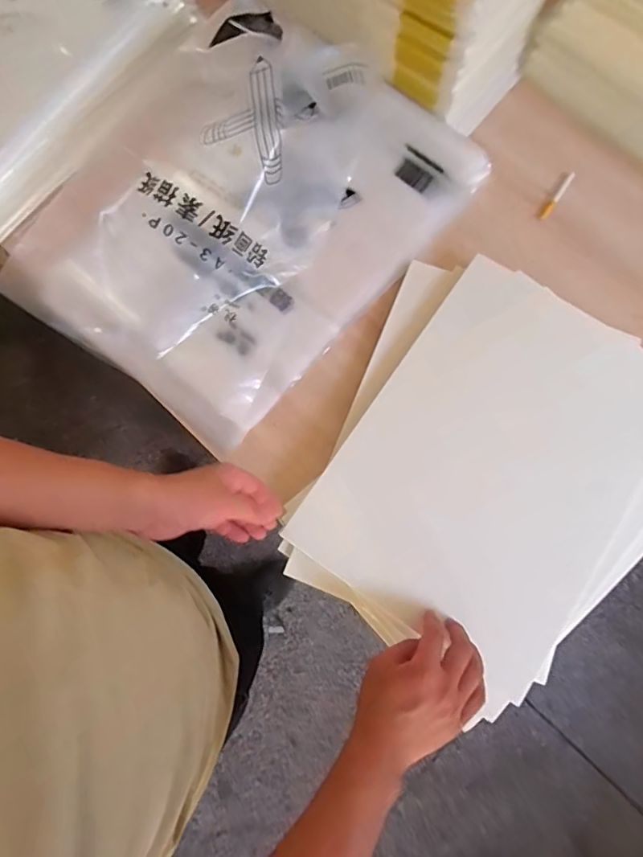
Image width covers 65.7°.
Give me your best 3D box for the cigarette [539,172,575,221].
[{"bbox_3d":[0.315,-0.311,0.666,0.011,0.007,0.082,34,78,8],"label":"cigarette"}]

